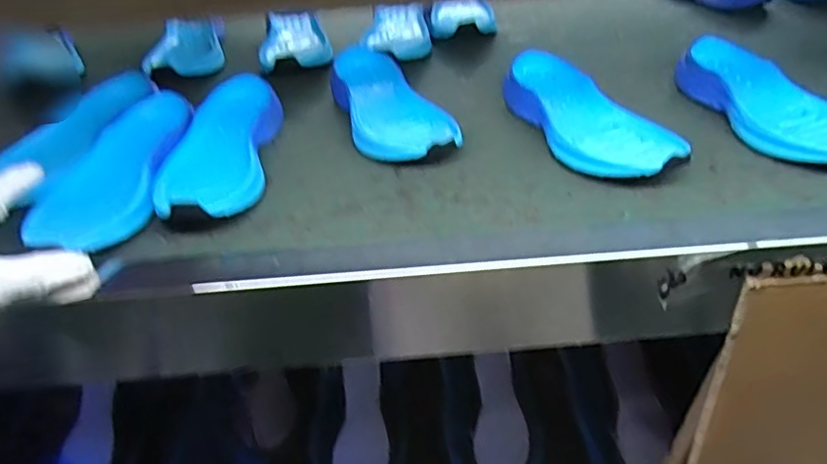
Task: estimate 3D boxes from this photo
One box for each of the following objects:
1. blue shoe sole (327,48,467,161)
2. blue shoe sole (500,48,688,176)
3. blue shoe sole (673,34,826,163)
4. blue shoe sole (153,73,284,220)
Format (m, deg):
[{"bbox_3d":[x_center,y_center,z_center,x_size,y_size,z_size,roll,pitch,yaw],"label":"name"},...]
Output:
[{"bbox_3d":[-0.028,-0.137,0.636,0.090,0.037,0.251,-13,39,-13],"label":"blue shoe sole"},{"bbox_3d":[0.165,-0.109,0.582,0.092,0.041,0.252,-12,39,-12],"label":"blue shoe sole"},{"bbox_3d":[0.354,-0.128,0.590,0.095,0.039,0.238,-9,38,-8],"label":"blue shoe sole"},{"bbox_3d":[-0.187,-0.080,0.577,0.094,0.040,0.245,-3,38,-1],"label":"blue shoe sole"}]

